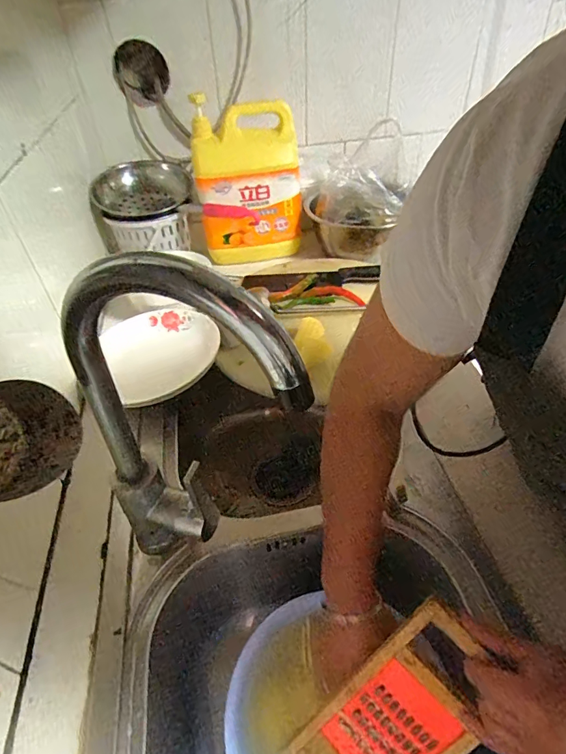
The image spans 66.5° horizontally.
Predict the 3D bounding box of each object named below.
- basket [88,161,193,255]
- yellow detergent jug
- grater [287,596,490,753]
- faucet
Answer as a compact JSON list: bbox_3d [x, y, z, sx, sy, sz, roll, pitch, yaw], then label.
[{"bbox_3d":[-0.268,-0.326,0.840,0.180,0.121,0.182,-11,43,-8],"label":"basket"},{"bbox_3d":[-0.061,-0.345,0.791,0.178,0.253,0.102,-6,43,-3],"label":"yellow detergent jug"},{"bbox_3d":[0.094,0.295,0.371,0.093,0.229,0.027,40,23,33],"label":"grater"},{"bbox_3d":[-0.069,0.056,0.326,0.184,0.311,0.042,8,44,12],"label":"faucet"}]

